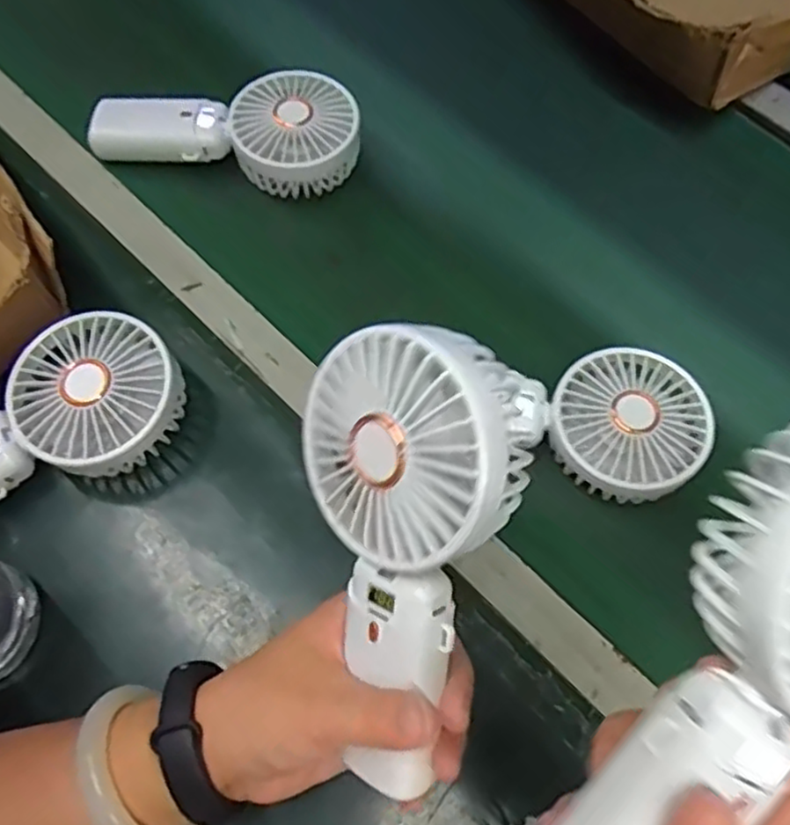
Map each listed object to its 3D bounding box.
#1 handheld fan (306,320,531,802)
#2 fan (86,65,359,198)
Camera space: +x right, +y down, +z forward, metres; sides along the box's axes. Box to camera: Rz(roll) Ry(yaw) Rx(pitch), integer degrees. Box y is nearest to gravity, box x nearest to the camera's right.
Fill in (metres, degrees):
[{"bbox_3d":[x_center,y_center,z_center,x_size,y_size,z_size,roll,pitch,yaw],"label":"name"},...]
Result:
[{"bbox_3d":[0.005,0.054,0.281,0.090,0.178,0.052,26,24,37],"label":"handheld fan"},{"bbox_3d":[-0.117,-0.198,0.498,0.181,0.056,0.076,9,63,1],"label":"fan"}]

